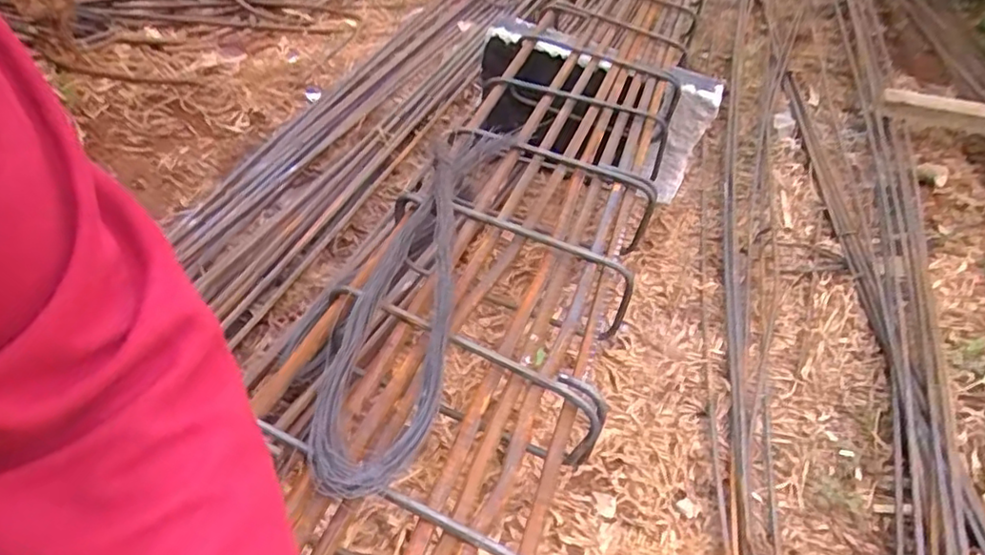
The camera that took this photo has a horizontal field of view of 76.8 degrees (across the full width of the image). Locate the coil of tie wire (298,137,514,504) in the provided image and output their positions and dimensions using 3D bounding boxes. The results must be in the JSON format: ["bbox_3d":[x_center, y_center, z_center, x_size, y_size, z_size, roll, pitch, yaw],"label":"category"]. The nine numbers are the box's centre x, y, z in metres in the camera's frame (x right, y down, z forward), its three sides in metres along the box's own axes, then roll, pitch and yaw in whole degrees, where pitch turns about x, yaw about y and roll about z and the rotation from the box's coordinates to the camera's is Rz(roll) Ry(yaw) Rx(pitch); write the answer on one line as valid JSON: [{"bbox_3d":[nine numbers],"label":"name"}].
[{"bbox_3d":[-0.059,-0.013,0.543,0.087,0.038,0.454,8,44,5],"label":"coil of tie wire"}]

